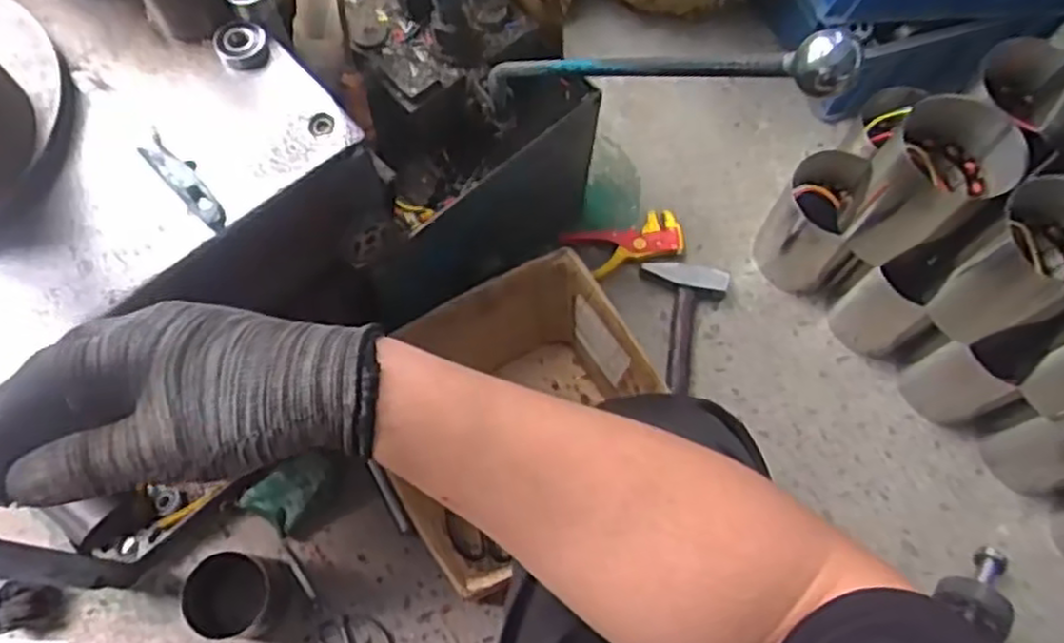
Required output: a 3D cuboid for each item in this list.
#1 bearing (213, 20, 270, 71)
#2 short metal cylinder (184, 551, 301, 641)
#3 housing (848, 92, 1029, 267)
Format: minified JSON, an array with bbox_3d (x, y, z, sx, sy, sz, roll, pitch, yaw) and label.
[{"bbox_3d":[-0.233,-0.224,0.612,0.040,0.016,0.039,0,68,-1],"label":"bearing"},{"bbox_3d":[-0.317,0.303,0.840,0.099,0.090,0.087,4,68,0],"label":"short metal cylinder"},{"bbox_3d":[0.427,-0.145,0.828,0.103,0.178,0.112,0,68,-1],"label":"housing"}]

